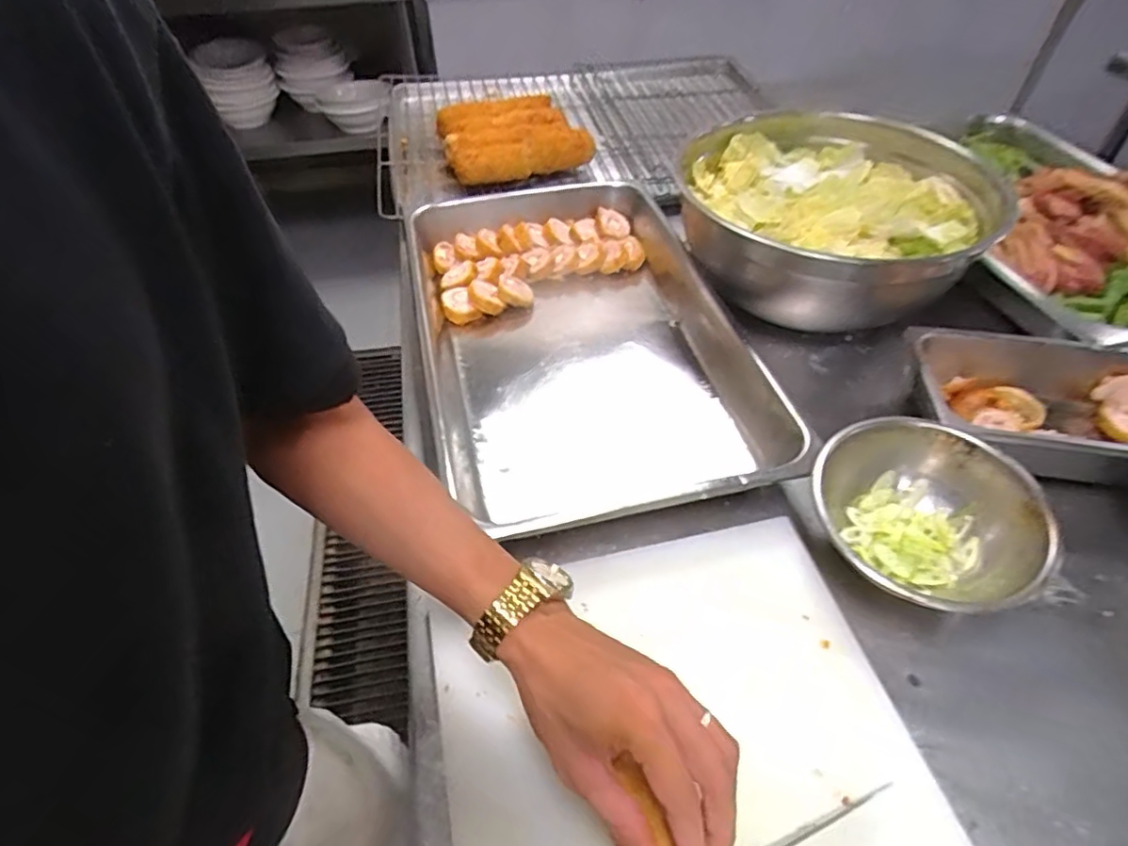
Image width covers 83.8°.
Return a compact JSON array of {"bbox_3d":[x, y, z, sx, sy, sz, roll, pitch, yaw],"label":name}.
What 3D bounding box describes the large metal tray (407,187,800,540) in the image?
[{"bbox_3d":[0.008,-0.117,0.716,0.323,0.085,0.546,-10,48,-8],"label":"large metal tray"}]

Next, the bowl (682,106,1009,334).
[{"bbox_3d":[0.305,-0.235,0.750,0.346,0.135,0.359,0,48,0],"label":"bowl"}]

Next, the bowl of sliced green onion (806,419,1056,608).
[{"bbox_3d":[0.286,0.079,0.509,0.155,0.081,0.167,1,48,-1],"label":"bowl of sliced green onion"}]

